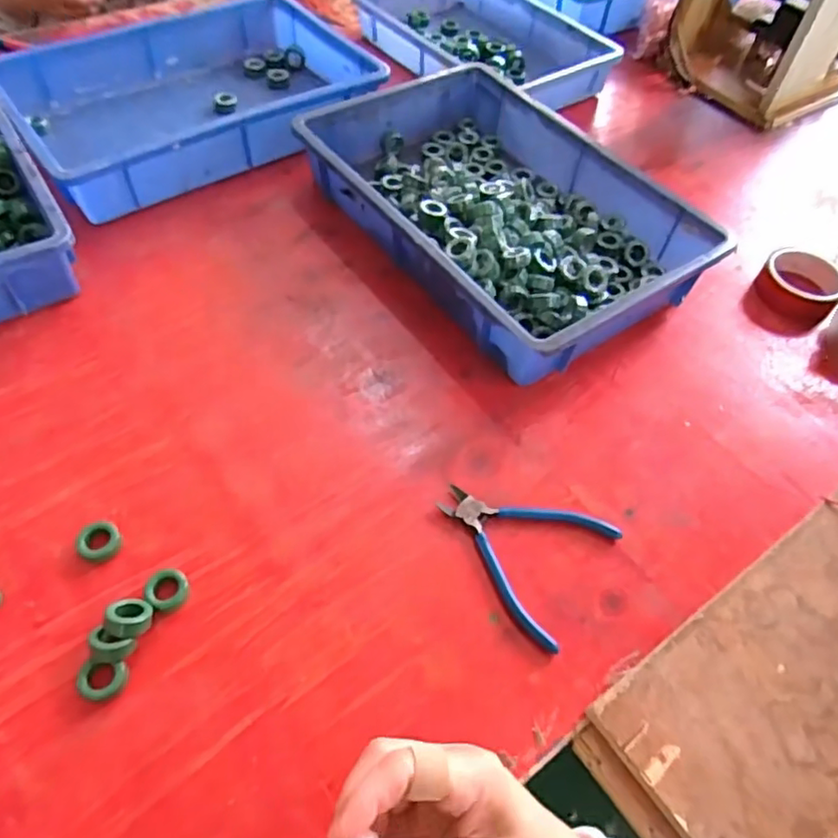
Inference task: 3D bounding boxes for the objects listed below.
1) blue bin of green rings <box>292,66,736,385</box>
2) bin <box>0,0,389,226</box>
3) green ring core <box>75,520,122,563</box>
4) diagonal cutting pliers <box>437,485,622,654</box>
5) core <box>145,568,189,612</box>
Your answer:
[{"bbox_3d":[0.084,-0.245,0.710,0.280,0.084,0.436,-30,61,-23],"label":"blue bin of green rings"},{"bbox_3d":[-0.294,-0.421,0.813,0.432,0.076,0.297,-31,62,-24],"label":"bin"},{"bbox_3d":[-0.252,0.096,0.488,0.033,0.012,0.031,2,54,-3],"label":"green ring core"},{"bbox_3d":[0.081,0.102,0.514,0.136,0.012,0.121,32,58,18],"label":"diagonal cutting pliers"},{"bbox_3d":[-0.190,0.130,0.468,0.029,0.014,0.030,2,54,-3],"label":"core"}]

